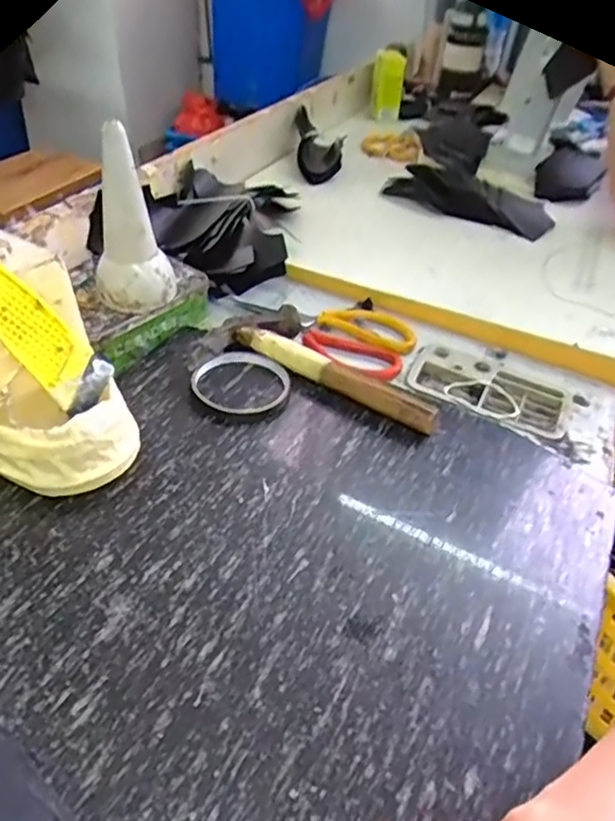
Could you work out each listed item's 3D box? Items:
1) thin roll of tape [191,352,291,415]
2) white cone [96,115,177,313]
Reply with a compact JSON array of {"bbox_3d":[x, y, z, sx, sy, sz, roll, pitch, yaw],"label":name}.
[{"bbox_3d":[-0.058,-0.022,0.534,0.075,0.016,0.080,3,39,-2],"label":"thin roll of tape"},{"bbox_3d":[-0.152,-0.159,0.535,0.052,0.143,0.056,22,43,20],"label":"white cone"}]

